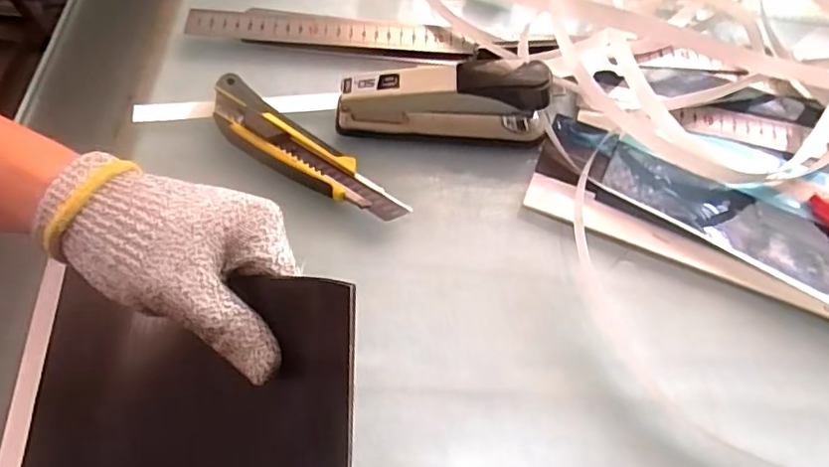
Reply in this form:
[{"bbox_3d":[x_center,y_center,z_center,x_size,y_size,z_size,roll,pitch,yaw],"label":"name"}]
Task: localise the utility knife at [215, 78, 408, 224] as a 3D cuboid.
[{"bbox_3d":[-0.080,-0.052,0.410,0.161,0.025,0.039,34,68,14],"label":"utility knife"}]

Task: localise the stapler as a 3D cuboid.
[{"bbox_3d":[0.021,-0.094,0.414,0.146,0.059,0.032,3,65,0],"label":"stapler"}]

